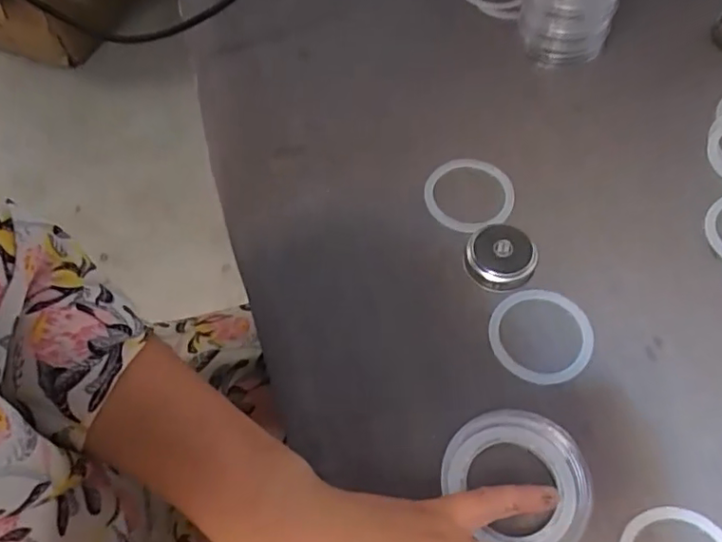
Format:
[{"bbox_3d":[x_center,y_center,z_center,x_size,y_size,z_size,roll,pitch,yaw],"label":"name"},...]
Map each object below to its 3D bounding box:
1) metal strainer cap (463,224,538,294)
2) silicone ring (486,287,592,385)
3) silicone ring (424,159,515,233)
[{"bbox_3d":[0.086,-0.008,0.366,0.042,0.012,0.040,-2,60,3],"label":"metal strainer cap"},{"bbox_3d":[0.105,0.037,0.347,0.060,0.006,0.057,-2,60,3],"label":"silicone ring"},{"bbox_3d":[0.072,-0.053,0.402,0.058,0.005,0.058,-2,60,3],"label":"silicone ring"}]

